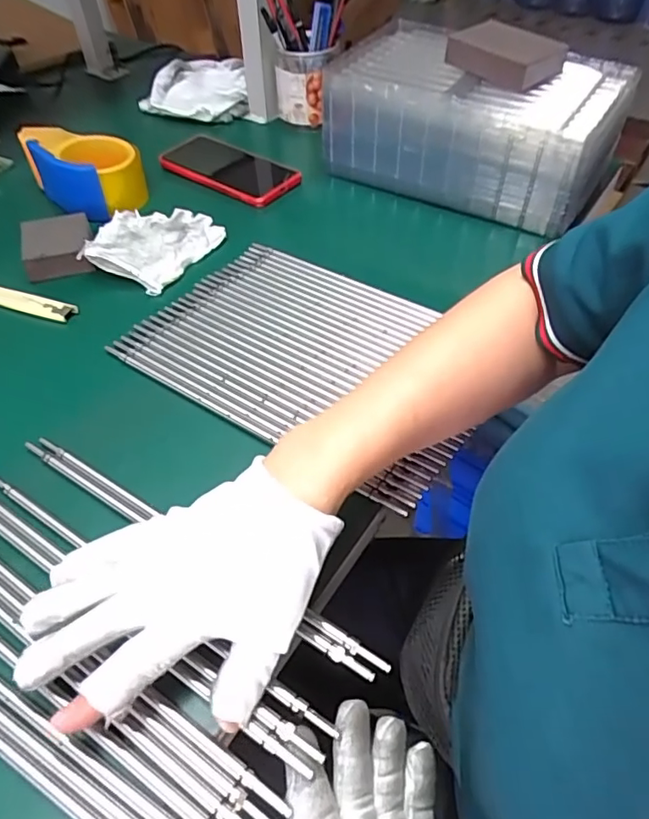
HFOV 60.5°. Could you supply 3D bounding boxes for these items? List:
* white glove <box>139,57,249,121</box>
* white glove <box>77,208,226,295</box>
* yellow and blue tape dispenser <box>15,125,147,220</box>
[{"bbox_3d":[-0.171,-0.446,0.773,0.135,0.043,0.142,1,49,-1],"label":"white glove"},{"bbox_3d":[-0.170,-0.168,0.546,0.107,0.021,0.120,19,51,14],"label":"white glove"},{"bbox_3d":[-0.260,-0.266,0.606,0.092,0.052,0.123,-35,58,-27],"label":"yellow and blue tape dispenser"}]

